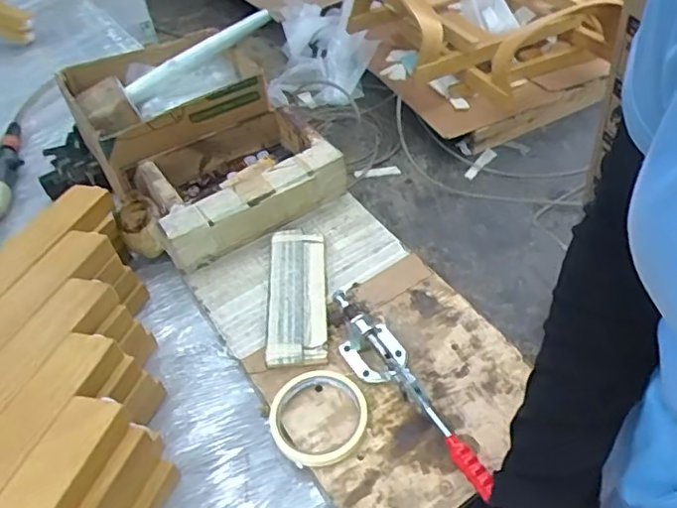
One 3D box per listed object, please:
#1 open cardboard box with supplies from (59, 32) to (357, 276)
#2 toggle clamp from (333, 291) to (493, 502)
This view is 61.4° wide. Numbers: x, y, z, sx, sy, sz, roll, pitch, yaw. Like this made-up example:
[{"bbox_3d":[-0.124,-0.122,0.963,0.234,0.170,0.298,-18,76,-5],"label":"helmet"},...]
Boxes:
[{"bbox_3d":[-0.199,-0.161,0.790,0.241,0.095,0.410,-28,55,-20],"label":"open cardboard box with supplies"},{"bbox_3d":[0.063,0.128,0.551,0.055,0.040,0.237,-24,50,-16],"label":"toggle clamp"}]

